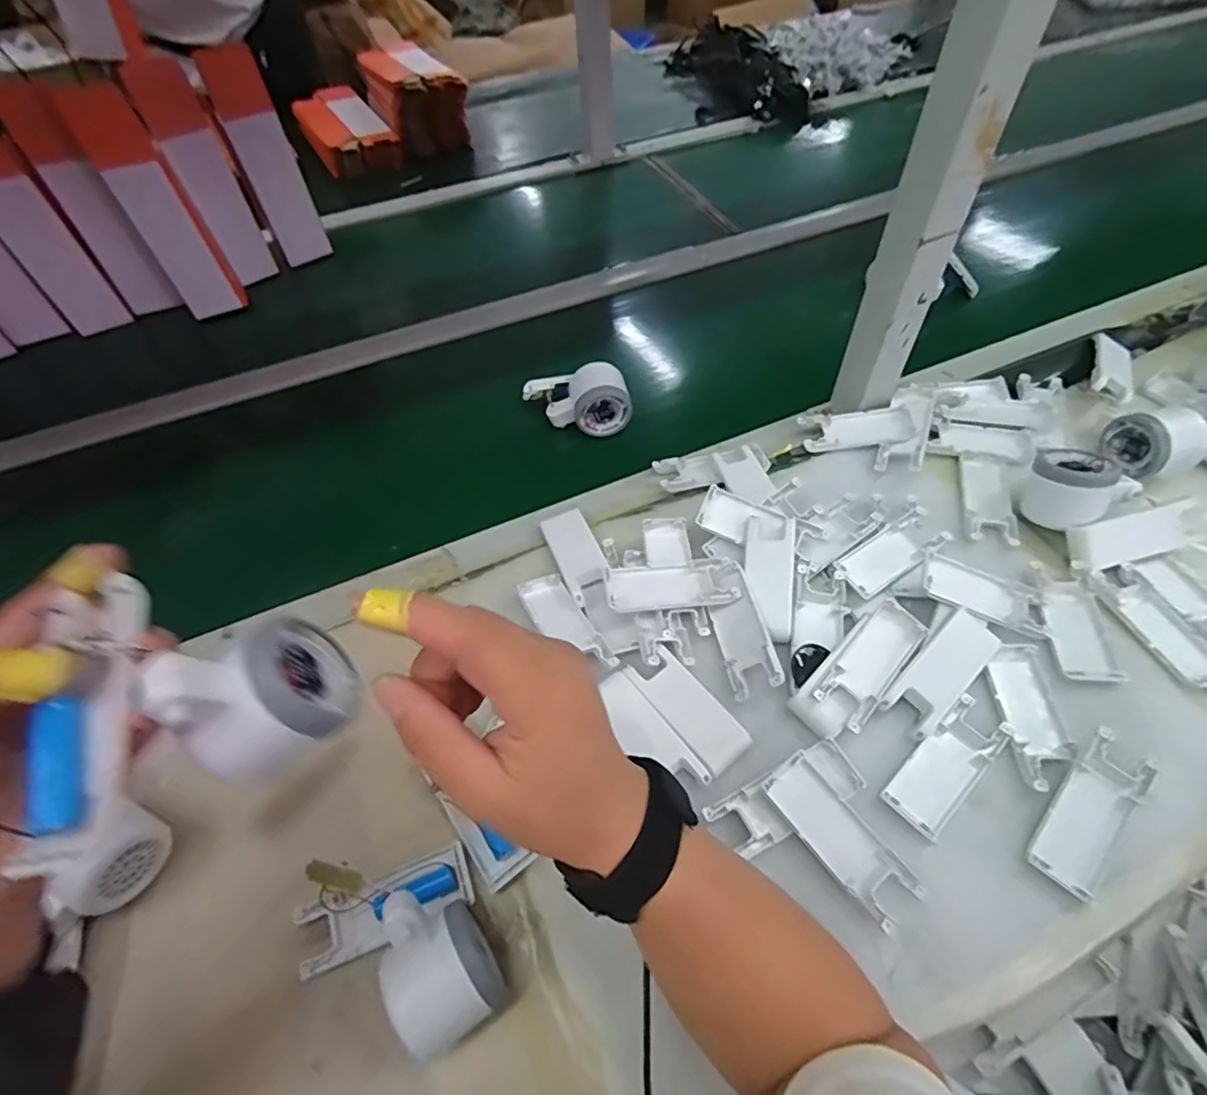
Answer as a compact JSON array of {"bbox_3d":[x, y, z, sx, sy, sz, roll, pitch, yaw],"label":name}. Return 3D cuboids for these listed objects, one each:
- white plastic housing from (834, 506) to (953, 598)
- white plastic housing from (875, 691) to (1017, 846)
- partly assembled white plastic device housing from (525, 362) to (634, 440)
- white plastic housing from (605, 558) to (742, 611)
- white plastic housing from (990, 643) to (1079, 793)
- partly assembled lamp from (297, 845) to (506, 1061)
[{"bbox_3d":[0.244,0.005,0.515,0.102,0.016,0.041,-31,59,-18],"label":"white plastic housing"},{"bbox_3d":[0.241,0.151,0.424,0.107,0.009,0.041,-37,61,-21],"label":"white plastic housing"},{"bbox_3d":[-0.027,-0.151,0.634,0.104,0.055,0.055,-8,54,-3],"label":"partly assembled white plastic device housing"},{"bbox_3d":[0.055,0.031,0.497,0.103,0.024,0.043,-6,54,-1],"label":"white plastic housing"},{"bbox_3d":[0.308,0.121,0.440,0.042,0.013,0.103,0,54,3],"label":"white plastic housing"},{"bbox_3d":[-0.123,0.232,0.346,0.100,0.059,0.107,-24,57,-14],"label":"partly assembled lamp"}]

